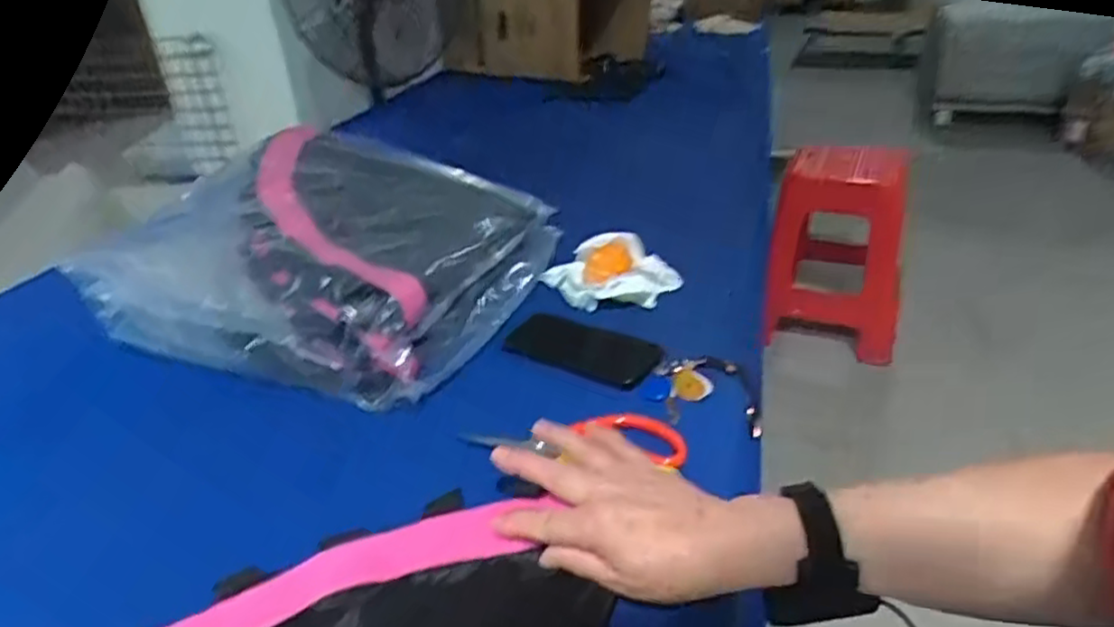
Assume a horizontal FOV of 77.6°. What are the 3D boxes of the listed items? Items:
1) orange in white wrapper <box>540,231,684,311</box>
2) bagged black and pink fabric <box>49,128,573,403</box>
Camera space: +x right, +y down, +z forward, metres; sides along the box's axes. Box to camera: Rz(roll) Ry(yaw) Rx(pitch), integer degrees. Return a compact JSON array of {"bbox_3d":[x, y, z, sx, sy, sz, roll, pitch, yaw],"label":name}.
[{"bbox_3d":[0.059,-0.053,0.843,0.164,0.059,0.091,10,32,22],"label":"orange in white wrapper"},{"bbox_3d":[-0.248,-0.090,0.825,0.387,0.143,0.383,6,31,16],"label":"bagged black and pink fabric"}]

